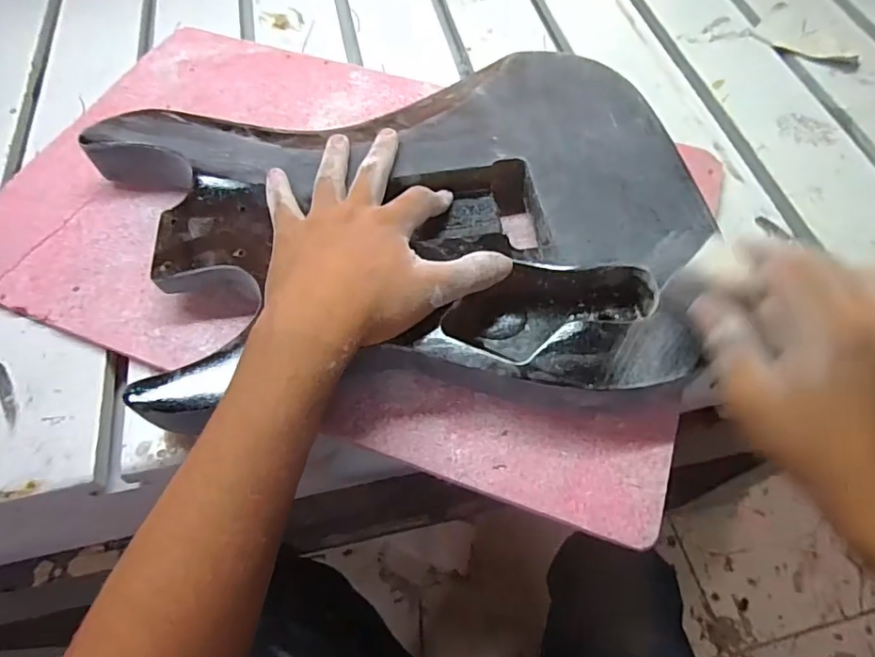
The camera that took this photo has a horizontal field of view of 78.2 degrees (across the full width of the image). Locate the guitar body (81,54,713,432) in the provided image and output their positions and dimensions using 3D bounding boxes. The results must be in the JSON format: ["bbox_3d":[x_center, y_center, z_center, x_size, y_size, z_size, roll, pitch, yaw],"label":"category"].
[{"bbox_3d":[-0.034,-0.073,0.381,0.407,0.043,0.281,-3,60,-1],"label":"guitar body"}]

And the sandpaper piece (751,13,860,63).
[{"bbox_3d":[0.365,-0.288,0.529,0.093,0.012,0.052,30,65,17],"label":"sandpaper piece"}]

